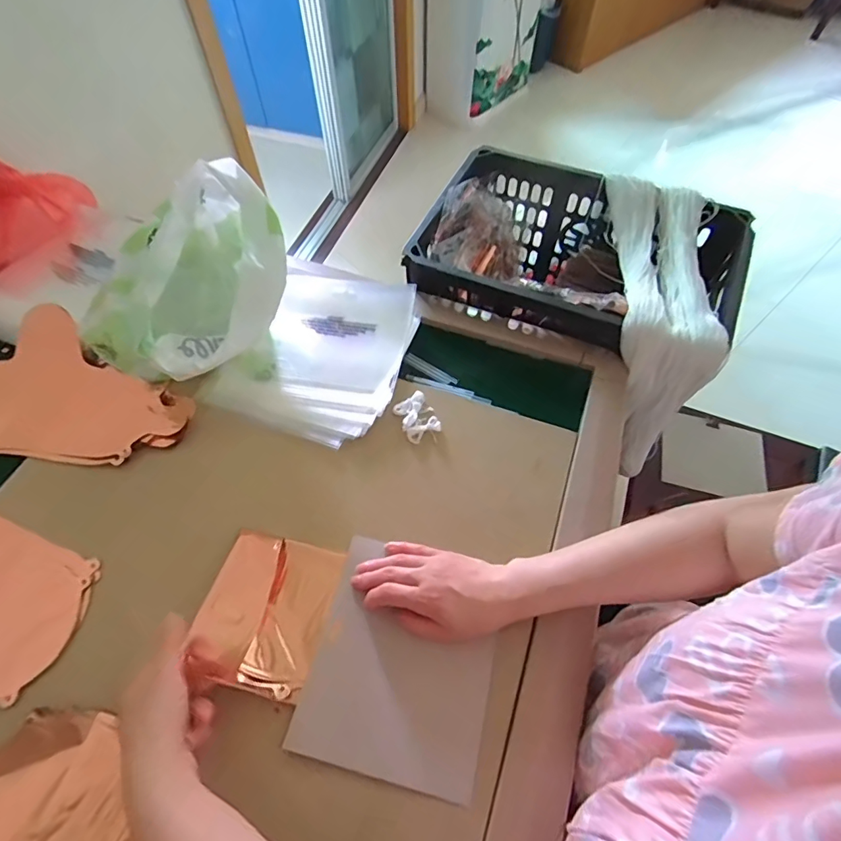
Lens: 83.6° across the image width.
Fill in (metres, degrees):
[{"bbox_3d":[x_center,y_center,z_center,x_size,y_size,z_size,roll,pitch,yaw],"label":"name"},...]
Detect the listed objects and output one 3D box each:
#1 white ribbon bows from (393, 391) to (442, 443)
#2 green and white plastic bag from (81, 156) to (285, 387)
[{"bbox_3d":[-0.003,-0.002,0.570,0.043,0.016,0.061,-23,62,-14],"label":"white ribbon bows"},{"bbox_3d":[-0.268,-0.163,0.571,0.188,0.164,0.237,18,60,11],"label":"green and white plastic bag"}]

